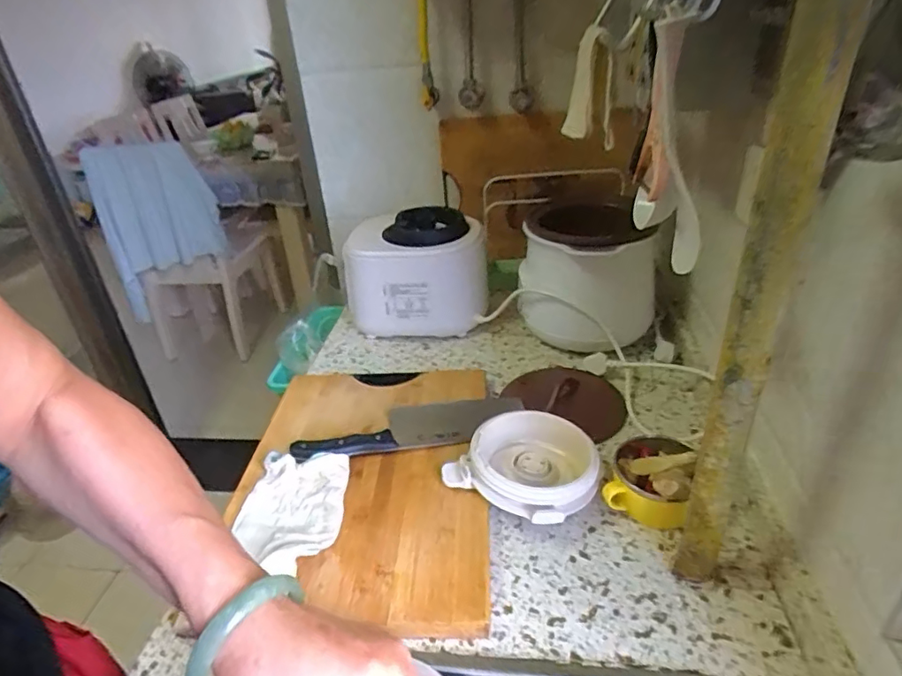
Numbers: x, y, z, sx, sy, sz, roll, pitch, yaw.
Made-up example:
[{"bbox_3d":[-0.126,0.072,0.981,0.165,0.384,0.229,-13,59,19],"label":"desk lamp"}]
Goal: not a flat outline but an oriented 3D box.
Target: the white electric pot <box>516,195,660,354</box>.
[{"bbox_3d":[0.224,-0.110,0.917,0.212,0.203,0.232,17,38,32],"label":"white electric pot"}]

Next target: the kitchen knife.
[{"bbox_3d":[-0.052,0.110,0.717,0.287,0.023,0.077,-9,32,-6],"label":"kitchen knife"}]

